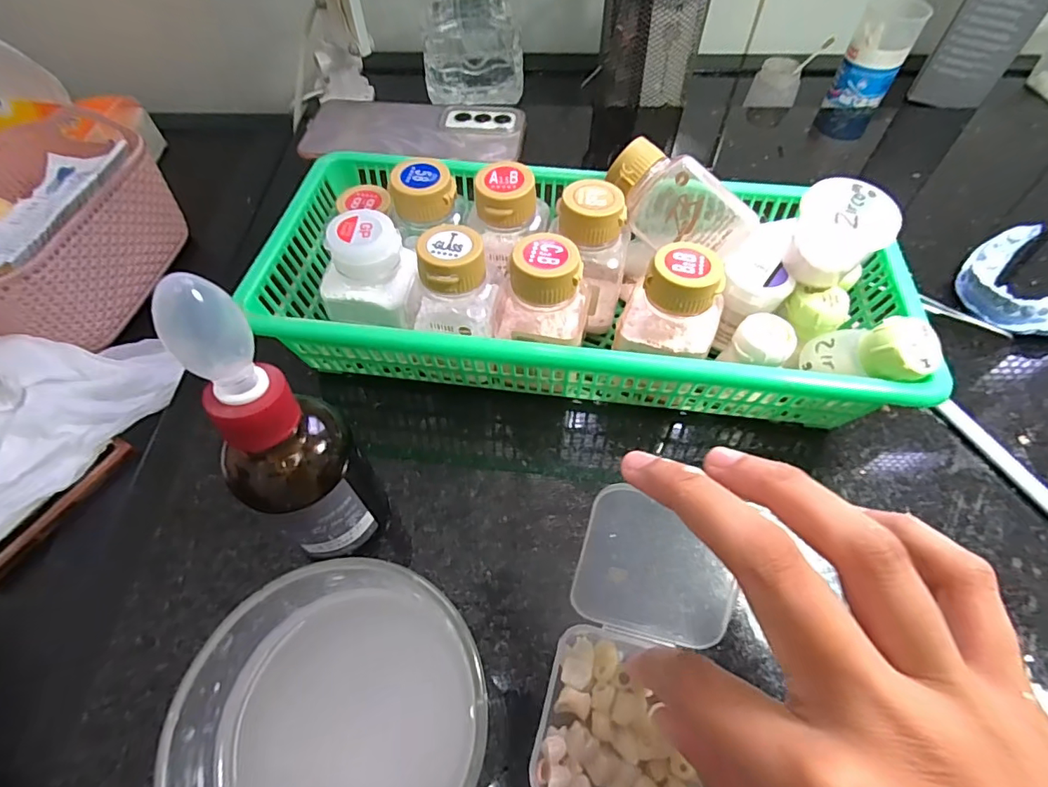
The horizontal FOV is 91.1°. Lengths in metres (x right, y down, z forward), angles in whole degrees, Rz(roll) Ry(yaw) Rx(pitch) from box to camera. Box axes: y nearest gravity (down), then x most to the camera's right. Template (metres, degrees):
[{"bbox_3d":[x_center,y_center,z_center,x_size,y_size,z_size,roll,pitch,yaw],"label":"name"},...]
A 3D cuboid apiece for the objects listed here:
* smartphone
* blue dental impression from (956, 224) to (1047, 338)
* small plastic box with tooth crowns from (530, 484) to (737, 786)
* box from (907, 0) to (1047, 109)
[{"bbox_3d":[-0.082,-0.198,0.387,0.161,0.005,0.074,4,57,2],"label":"smartphone"},{"bbox_3d":[0.281,-0.060,0.292,0.057,0.022,0.069,-15,59,-9],"label":"blue dental impression"},{"bbox_3d":[0.043,0.091,0.188,0.058,0.017,0.108,13,65,8],"label":"small plastic box with tooth crowns"},{"bbox_3d":[0.374,-0.301,0.400,0.058,0.128,0.057,29,62,17],"label":"box"}]

